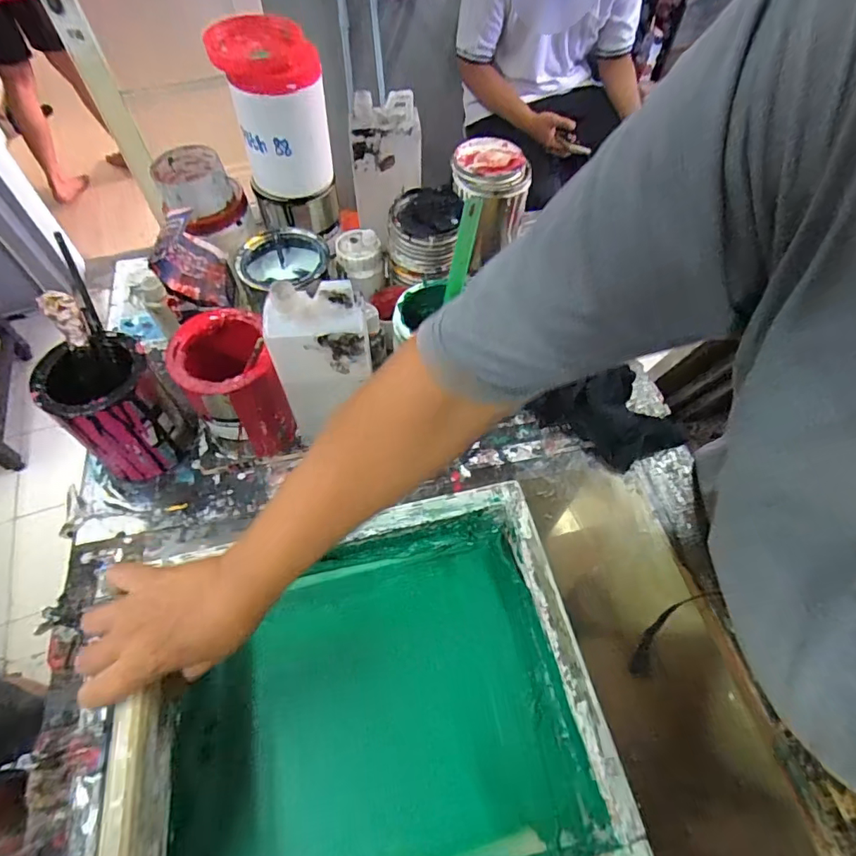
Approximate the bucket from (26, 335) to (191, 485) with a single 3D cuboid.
[{"bbox_3d":[-0.344,-0.019,0.565,0.099,0.142,0.101,0,57,0],"label":"bucket"}]

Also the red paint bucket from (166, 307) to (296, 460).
[{"bbox_3d":[-0.216,-0.044,0.569,0.098,0.146,0.109,-18,59,-11],"label":"red paint bucket"}]

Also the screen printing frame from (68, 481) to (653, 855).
[{"bbox_3d":[-0.073,0.260,0.468,0.439,0.056,0.351,-11,58,-7],"label":"screen printing frame"}]

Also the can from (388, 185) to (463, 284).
[{"bbox_3d":[0.000,-0.264,0.678,0.100,0.084,0.104,4,57,2],"label":"can"}]

